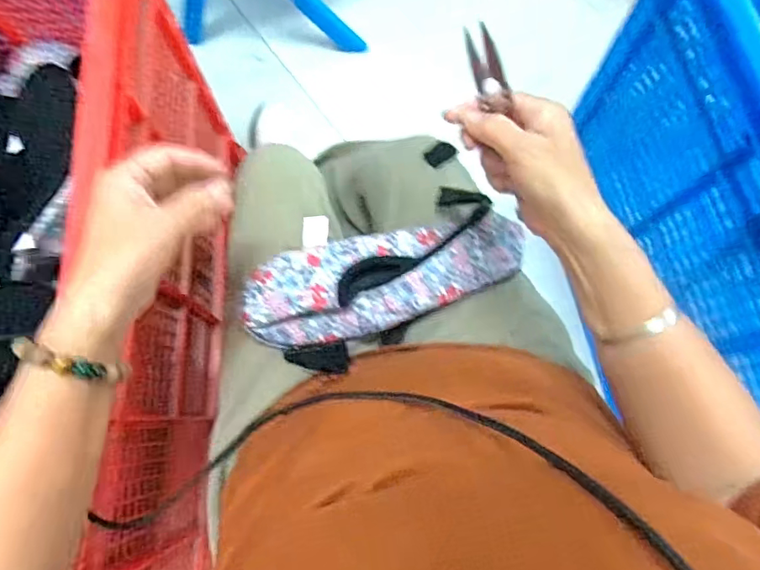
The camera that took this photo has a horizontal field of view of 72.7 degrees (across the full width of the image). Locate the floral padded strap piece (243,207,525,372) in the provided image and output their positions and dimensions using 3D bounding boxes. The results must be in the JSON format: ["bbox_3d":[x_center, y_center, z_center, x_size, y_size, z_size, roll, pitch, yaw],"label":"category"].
[{"bbox_3d":[0.009,-0.013,0.477,0.255,0.058,0.105,-29,77,-7],"label":"floral padded strap piece"}]

